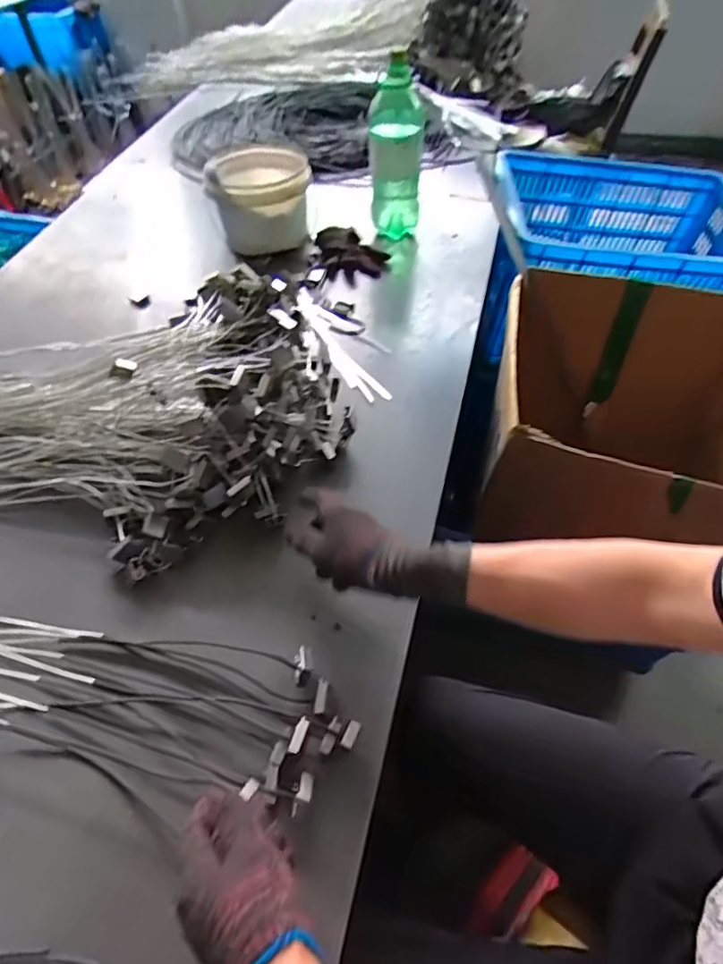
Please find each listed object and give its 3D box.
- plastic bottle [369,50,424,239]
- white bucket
[{"bbox_3d":[0.068,-0.650,1.088,0.104,0.301,0.095,1,53,2],"label":"plastic bottle"},{"bbox_3d":[-0.209,-0.598,1.160,0.203,0.139,0.216,1,53,2],"label":"white bucket"}]

